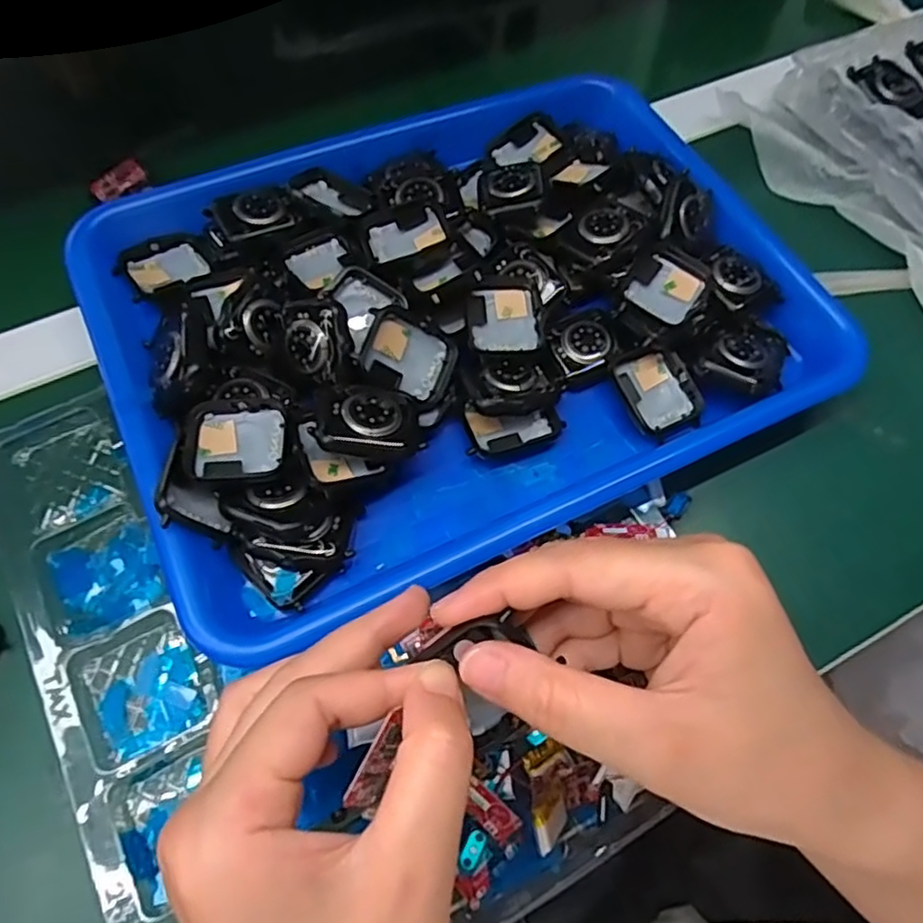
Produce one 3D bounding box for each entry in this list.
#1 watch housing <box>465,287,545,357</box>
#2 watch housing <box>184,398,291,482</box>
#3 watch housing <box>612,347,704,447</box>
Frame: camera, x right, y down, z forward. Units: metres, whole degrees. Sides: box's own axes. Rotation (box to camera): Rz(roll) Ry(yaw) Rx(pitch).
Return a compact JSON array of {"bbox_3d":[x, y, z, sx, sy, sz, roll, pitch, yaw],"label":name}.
[{"bbox_3d":[0.020,-0.067,0.310,0.035,0.010,0.038,-5,64,-4],"label":"watch housing"},{"bbox_3d":[-0.091,-0.008,0.271,0.042,0.009,0.034,0,64,-2],"label":"watch housing"},{"bbox_3d":[0.093,-0.033,0.312,0.036,0.014,0.041,-24,67,-13],"label":"watch housing"}]

